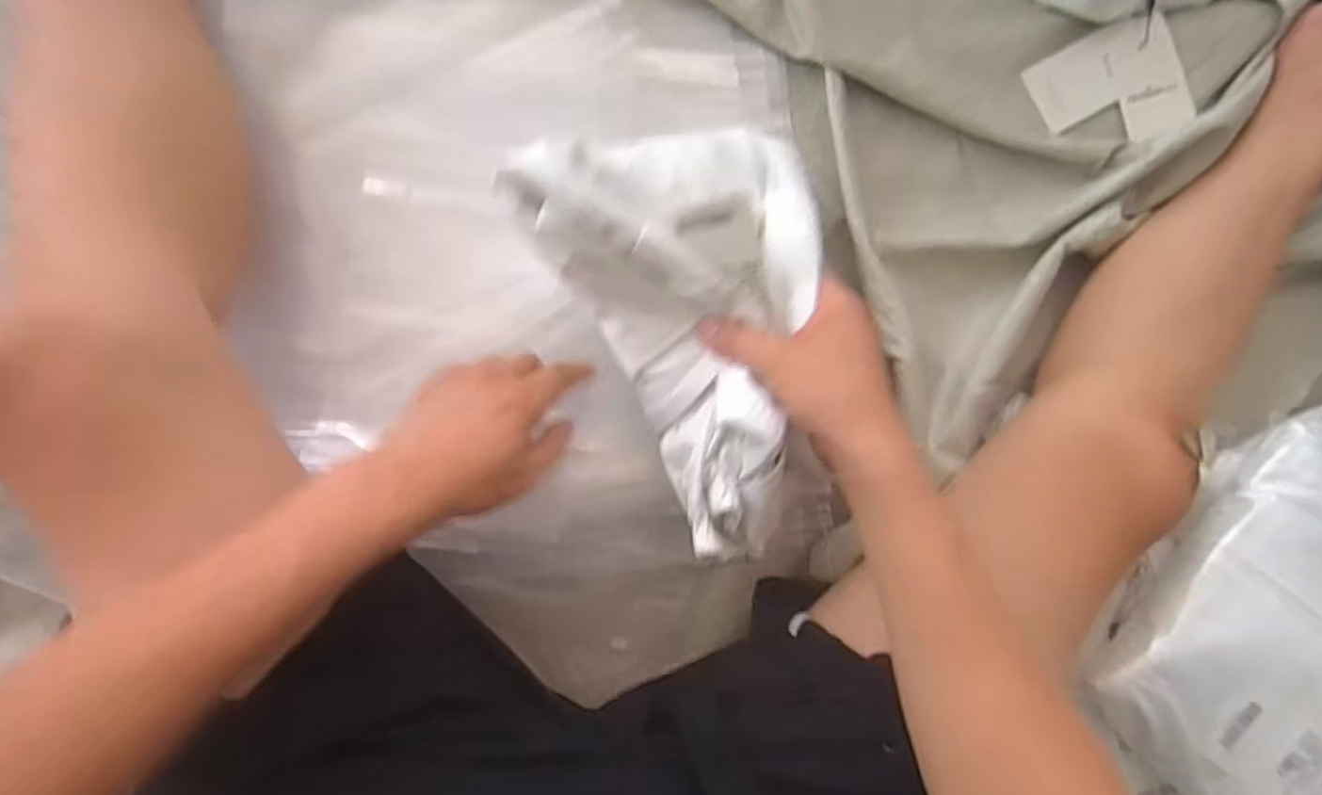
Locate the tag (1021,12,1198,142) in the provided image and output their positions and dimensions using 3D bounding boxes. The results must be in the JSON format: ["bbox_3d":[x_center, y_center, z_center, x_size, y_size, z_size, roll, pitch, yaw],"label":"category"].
[{"bbox_3d":[0.407,-0.277,0.640,0.136,0.008,0.103,-24,93,-1],"label":"tag"}]

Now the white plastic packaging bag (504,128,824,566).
[{"bbox_3d":[0.052,-0.058,0.479,0.198,0.085,0.282,-29,91,-7],"label":"white plastic packaging bag"}]

